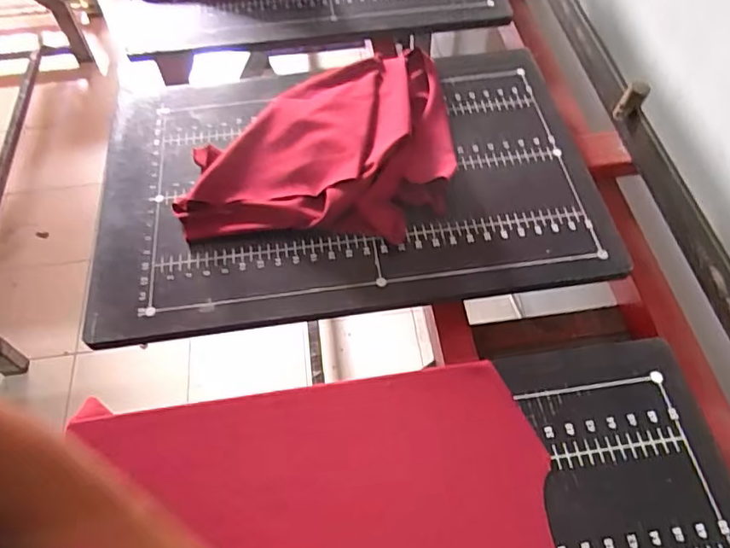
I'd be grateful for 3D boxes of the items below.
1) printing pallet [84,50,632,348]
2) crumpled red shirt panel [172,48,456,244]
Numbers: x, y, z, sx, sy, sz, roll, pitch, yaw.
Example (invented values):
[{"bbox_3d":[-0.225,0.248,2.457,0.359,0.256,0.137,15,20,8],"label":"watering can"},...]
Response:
[{"bbox_3d":[-0.027,-0.125,0.710,0.579,0.025,0.396,-7,58,-3],"label":"printing pallet"},{"bbox_3d":[-0.053,-0.186,0.712,0.322,0.047,0.320,1,58,2],"label":"crumpled red shirt panel"}]

